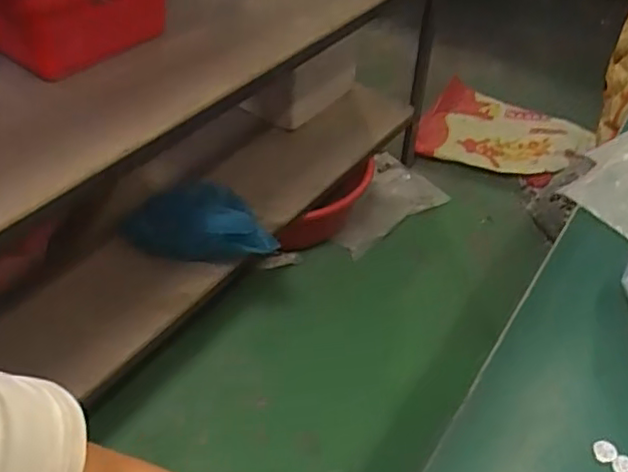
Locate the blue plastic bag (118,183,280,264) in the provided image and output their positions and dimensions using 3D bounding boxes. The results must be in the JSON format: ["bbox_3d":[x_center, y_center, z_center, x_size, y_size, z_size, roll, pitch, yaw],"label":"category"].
[{"bbox_3d":[-0.222,-0.028,1.193,0.303,0.119,0.133,2,41,19],"label":"blue plastic bag"}]

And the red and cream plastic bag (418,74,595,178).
[{"bbox_3d":[0.563,-0.329,1.844,0.482,0.078,0.390,9,45,6],"label":"red and cream plastic bag"}]

